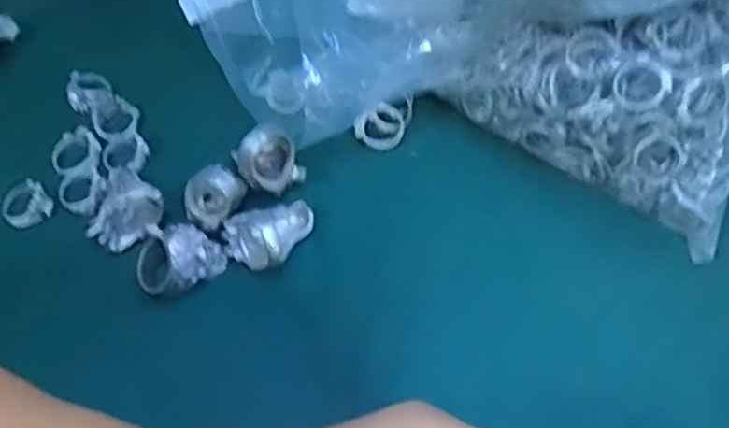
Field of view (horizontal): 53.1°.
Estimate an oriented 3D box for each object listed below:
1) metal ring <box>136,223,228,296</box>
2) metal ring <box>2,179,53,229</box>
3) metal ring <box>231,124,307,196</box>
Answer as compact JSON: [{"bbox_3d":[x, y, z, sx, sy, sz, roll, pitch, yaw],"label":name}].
[{"bbox_3d":[-0.080,0.021,0.311,0.037,0.028,0.024,-4,58,-1],"label":"metal ring"},{"bbox_3d":[-0.158,-0.005,0.340,0.021,0.008,0.022,-1,58,1],"label":"metal ring"},{"bbox_3d":[-0.044,-0.026,0.332,0.025,0.034,0.015,-39,43,-15],"label":"metal ring"}]

